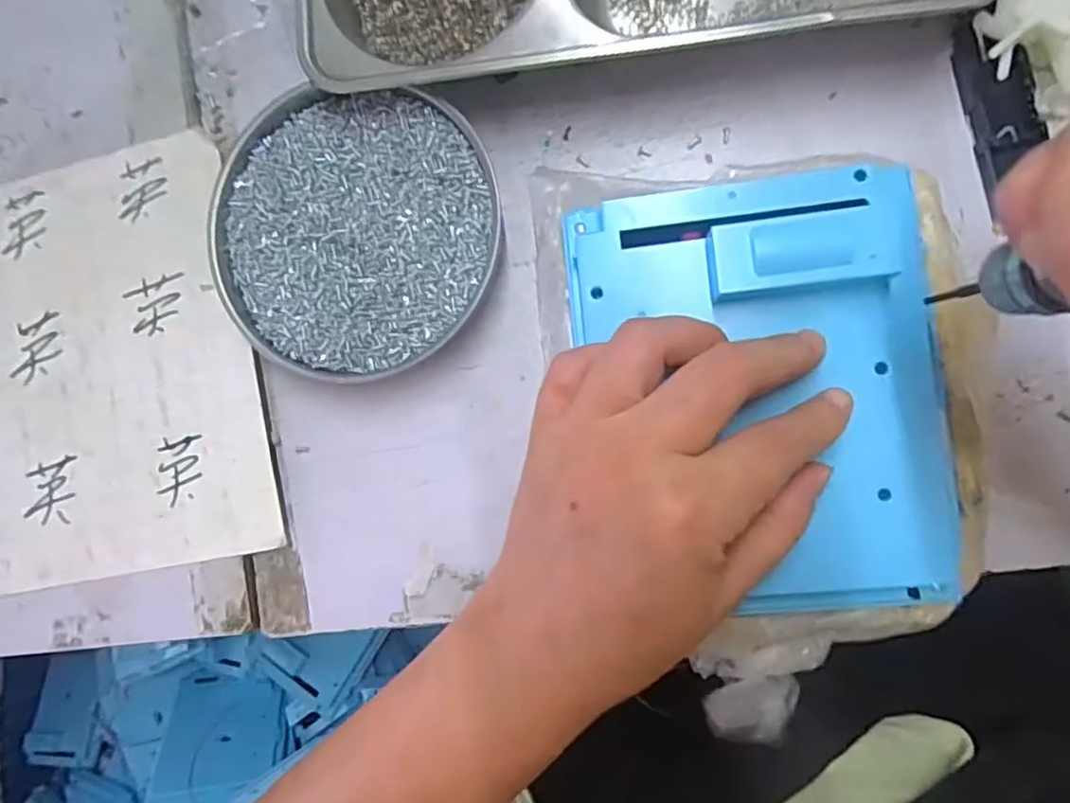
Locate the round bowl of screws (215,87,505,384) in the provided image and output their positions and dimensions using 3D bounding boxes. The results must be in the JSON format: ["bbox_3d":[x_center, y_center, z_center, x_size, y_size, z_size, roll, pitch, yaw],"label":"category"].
[{"bbox_3d":[-0.084,-0.077,0.305,0.132,0.018,0.127,0,90,9],"label":"round bowl of screws"}]

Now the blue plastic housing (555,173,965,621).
[{"bbox_3d":[0.083,-0.002,0.235,0.124,0.025,0.159,-9,89,9],"label":"blue plastic housing"}]

